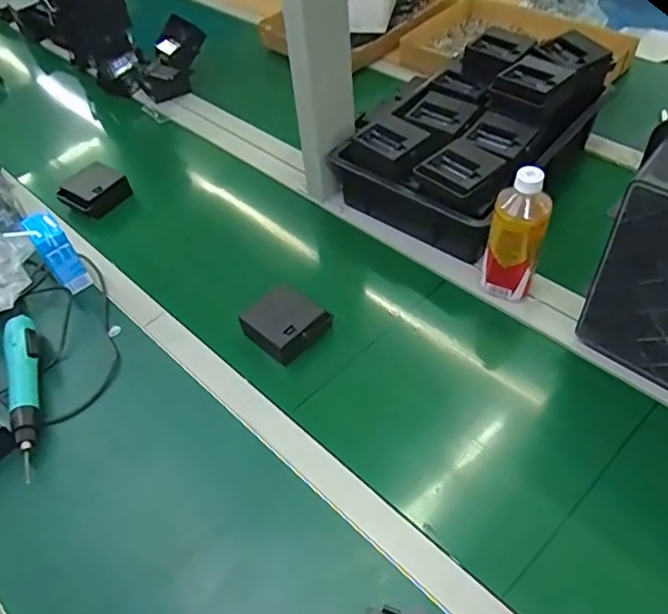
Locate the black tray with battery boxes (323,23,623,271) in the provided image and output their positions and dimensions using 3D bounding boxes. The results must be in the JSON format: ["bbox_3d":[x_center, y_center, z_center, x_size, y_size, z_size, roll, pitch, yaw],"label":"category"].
[{"bbox_3d":[0.206,-0.281,0.900,0.291,0.156,0.376,31,59,29],"label":"black tray with battery boxes"}]

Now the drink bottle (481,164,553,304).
[{"bbox_3d":[0.227,-0.087,0.722,0.065,0.171,0.051,10,51,15],"label":"drink bottle"}]

